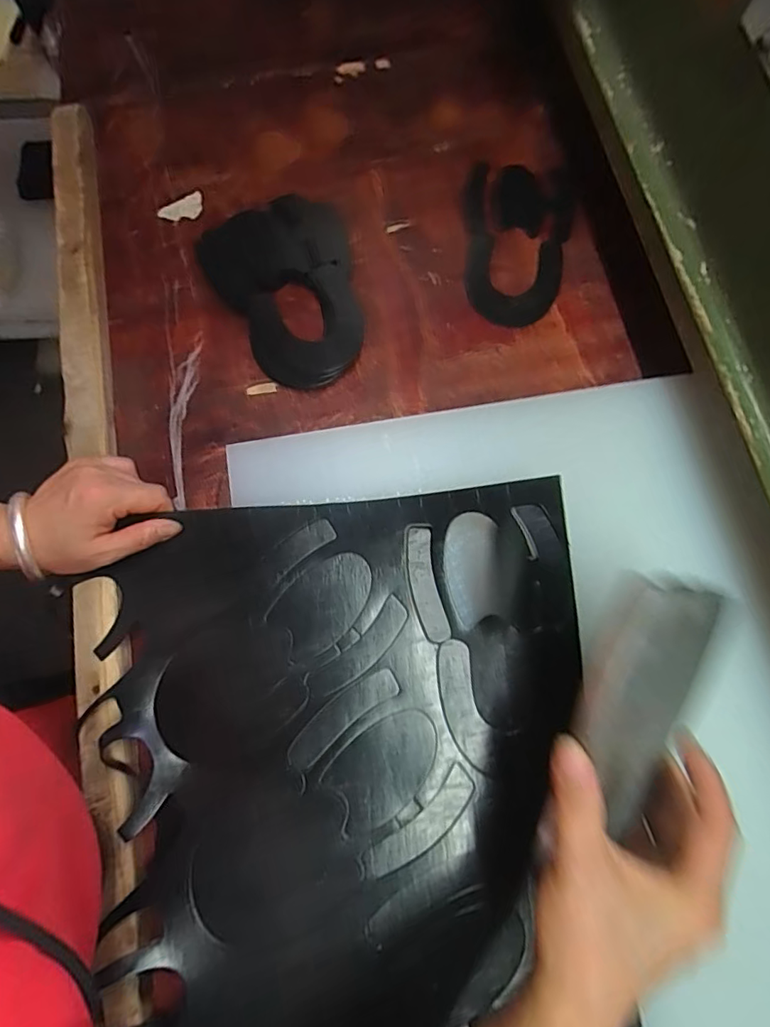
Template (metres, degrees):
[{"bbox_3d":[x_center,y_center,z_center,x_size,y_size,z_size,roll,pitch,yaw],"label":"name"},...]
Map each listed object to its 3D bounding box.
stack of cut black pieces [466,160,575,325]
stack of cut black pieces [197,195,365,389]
[{"bbox_3d":[0.127,-0.261,0.501,0.099,0.016,0.174,6,75,1],"label":"stack of cut black pieces"},{"bbox_3d":[-0.089,-0.204,0.481,0.131,0.023,0.188,-18,74,-4],"label":"stack of cut black pieces"}]

